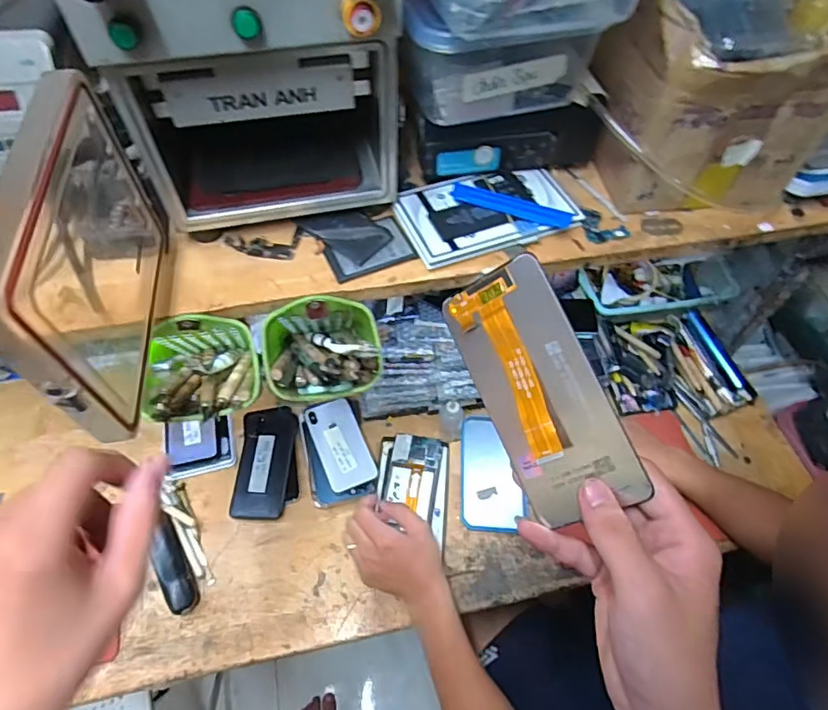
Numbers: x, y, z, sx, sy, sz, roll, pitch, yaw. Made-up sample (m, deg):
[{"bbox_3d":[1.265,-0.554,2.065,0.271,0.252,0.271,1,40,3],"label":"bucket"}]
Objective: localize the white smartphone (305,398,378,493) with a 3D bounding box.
[{"bbox_3d":[-0.108,0.128,0.776,0.069,0.011,0.138,-15,56,-20],"label":"white smartphone"}]

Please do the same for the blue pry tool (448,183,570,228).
[{"bbox_3d":[0.094,-0.143,0.507,0.117,0.008,0.022,16,58,7],"label":"blue pry tool"}]

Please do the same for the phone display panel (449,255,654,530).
[{"bbox_3d":[0.074,0.021,0.317,0.070,0.013,0.152,-30,80,26],"label":"phone display panel"}]

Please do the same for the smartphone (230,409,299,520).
[{"bbox_3d":[-0.219,0.154,0.777,0.081,0.006,0.167,-1,58,-3],"label":"smartphone"}]

